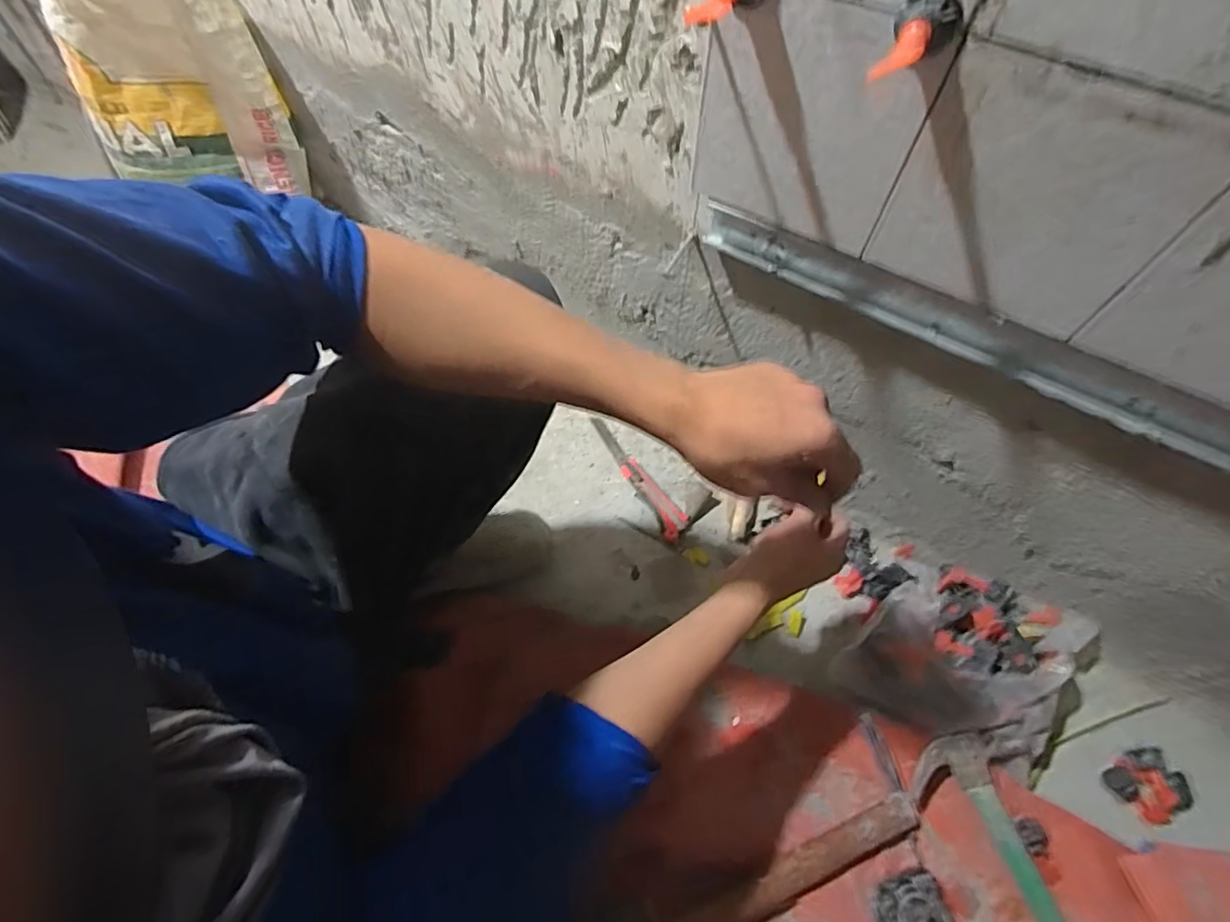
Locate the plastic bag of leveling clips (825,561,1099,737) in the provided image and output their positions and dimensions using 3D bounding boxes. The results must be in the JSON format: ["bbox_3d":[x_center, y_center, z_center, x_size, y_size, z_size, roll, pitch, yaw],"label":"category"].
[{"bbox_3d":[0.380,0.210,0.610,0.228,0.063,0.192,24,65,13],"label":"plastic bag of leveling clips"}]

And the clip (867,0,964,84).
[{"bbox_3d":[0.155,-0.214,0.289,0.033,0.032,0.048,25,65,13],"label":"clip"}]

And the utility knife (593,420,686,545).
[{"bbox_3d":[0.033,0.017,0.762,0.039,0.012,0.211,-26,65,-13],"label":"utility knife"}]

